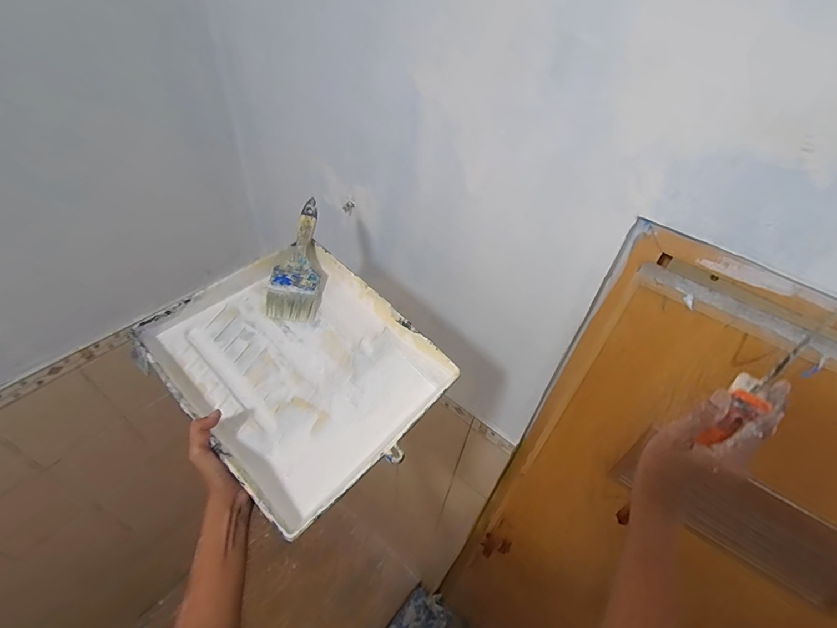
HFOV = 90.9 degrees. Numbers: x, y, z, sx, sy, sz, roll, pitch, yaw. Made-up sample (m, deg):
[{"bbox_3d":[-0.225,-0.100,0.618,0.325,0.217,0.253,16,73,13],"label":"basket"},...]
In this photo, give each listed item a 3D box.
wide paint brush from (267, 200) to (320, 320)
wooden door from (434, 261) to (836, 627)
[{"bbox_3d":[-0.189,-0.088,0.656,0.070,0.019,0.207,5,71,0],"label":"wide paint brush"},{"bbox_3d":[0.477,0.828,1.181,0.671,2.140,0.078,31,50,24],"label":"wooden door"}]

